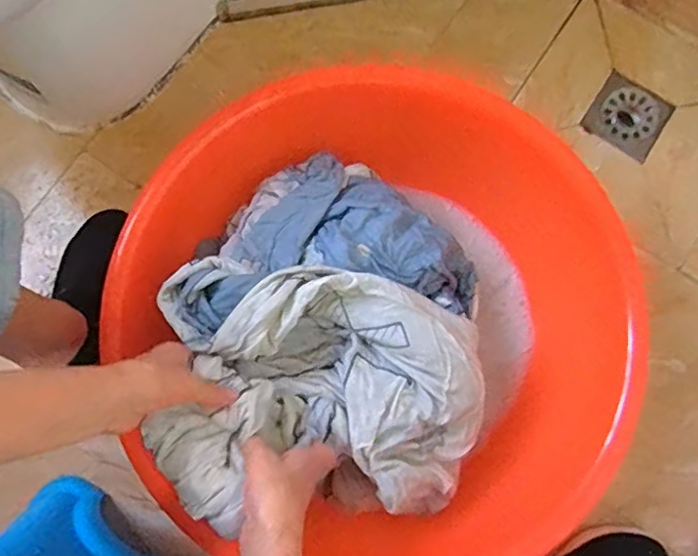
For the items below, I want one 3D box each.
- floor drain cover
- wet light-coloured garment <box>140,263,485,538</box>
[{"bbox_3d":[0.382,-0.220,0.813,0.099,0.008,0.096,35,82,6],"label":"floor drain cover"},{"bbox_3d":[-0.010,0.106,0.555,0.281,0.143,0.217,3,80,1],"label":"wet light-coloured garment"}]

